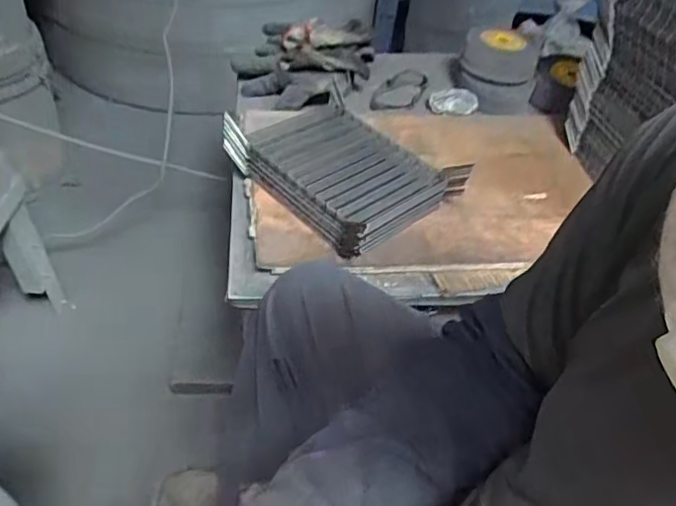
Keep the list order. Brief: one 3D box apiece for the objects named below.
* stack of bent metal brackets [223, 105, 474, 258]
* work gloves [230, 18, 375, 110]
[{"bbox_3d":[0.006,-0.129,0.836,0.279,0.067,0.214,35,51,26],"label":"stack of bent metal brackets"},{"bbox_3d":[-0.064,-0.359,1.051,0.248,0.105,0.196,6,45,-1],"label":"work gloves"}]

